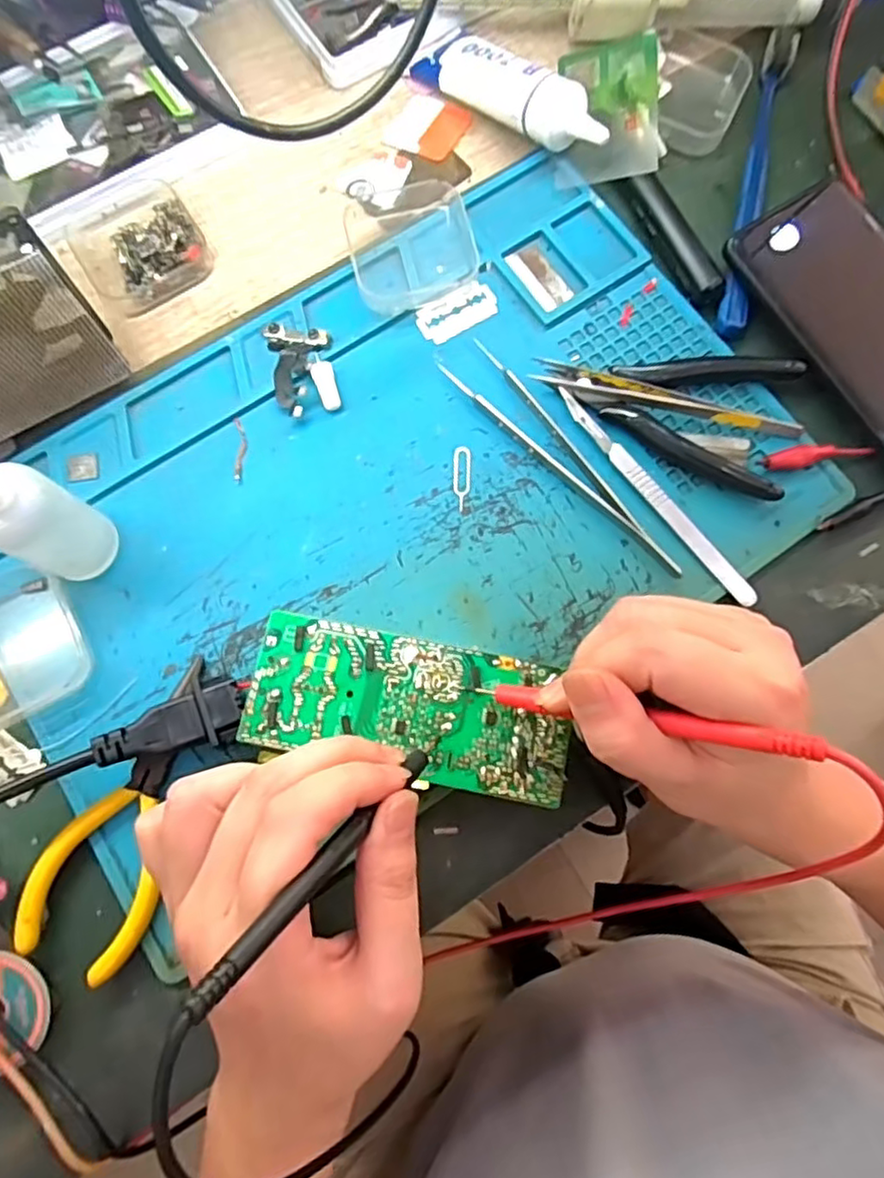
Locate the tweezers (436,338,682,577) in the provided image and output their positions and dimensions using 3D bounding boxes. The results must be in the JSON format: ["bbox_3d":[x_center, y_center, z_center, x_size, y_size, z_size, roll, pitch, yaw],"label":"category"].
[{"bbox_3d":[0.056,-0.062,0.316,0.025,0.009,0.150,-37,79,-8],"label":"tweezers"}]

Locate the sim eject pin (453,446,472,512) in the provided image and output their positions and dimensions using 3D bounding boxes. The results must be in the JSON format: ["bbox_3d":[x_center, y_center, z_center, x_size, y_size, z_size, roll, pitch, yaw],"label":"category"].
[{"bbox_3d":[0.010,-0.054,0.319,0.008,0.004,0.033,2,79,1],"label":"sim eject pin"}]

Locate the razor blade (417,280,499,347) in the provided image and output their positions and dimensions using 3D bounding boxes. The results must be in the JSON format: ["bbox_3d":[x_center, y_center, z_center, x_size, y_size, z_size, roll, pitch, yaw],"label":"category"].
[{"bbox_3d":[0.008,-0.143,0.339,0.043,0.004,0.021,-30,85,-6],"label":"razor blade"}]

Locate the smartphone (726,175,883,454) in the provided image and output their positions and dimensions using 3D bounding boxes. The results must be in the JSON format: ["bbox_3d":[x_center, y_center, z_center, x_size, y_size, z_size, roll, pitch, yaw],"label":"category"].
[{"bbox_3d":[0.221,-0.128,0.321,0.084,0.013,0.165,-32,84,-7],"label":"smartphone"}]

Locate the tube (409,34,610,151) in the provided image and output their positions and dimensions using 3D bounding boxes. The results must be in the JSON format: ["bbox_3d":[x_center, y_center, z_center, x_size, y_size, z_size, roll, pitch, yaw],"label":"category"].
[{"bbox_3d":[0.037,-0.266,0.353,0.031,0.032,0.120,-41,79,-9],"label":"tube"}]

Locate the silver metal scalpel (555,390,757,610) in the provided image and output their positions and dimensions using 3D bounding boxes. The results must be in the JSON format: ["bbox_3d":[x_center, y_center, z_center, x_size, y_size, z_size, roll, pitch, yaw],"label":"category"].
[{"bbox_3d":[0.101,-0.046,0.312,0.010,0.005,0.132,-37,79,-8],"label":"silver metal scalpel"}]

